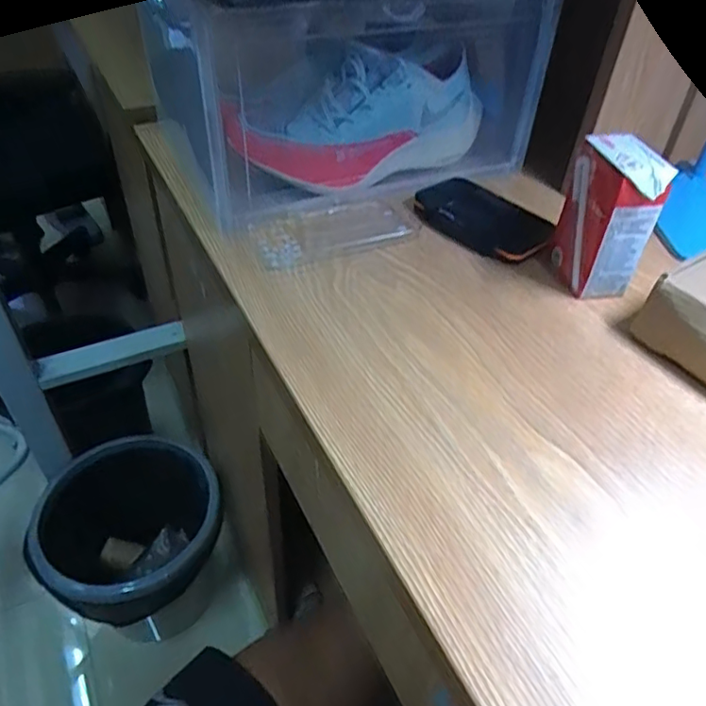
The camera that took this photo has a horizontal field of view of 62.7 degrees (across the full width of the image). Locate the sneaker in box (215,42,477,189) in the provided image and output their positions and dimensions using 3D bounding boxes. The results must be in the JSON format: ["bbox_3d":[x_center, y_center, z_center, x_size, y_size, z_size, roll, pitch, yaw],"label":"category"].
[{"bbox_3d":[0.008,-0.220,0.551,0.258,0.102,0.083,-22,49,-24],"label":"sneaker in box"}]

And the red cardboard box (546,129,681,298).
[{"bbox_3d":[0.192,-0.101,0.442,0.048,0.108,0.066,-3,44,-7],"label":"red cardboard box"}]

